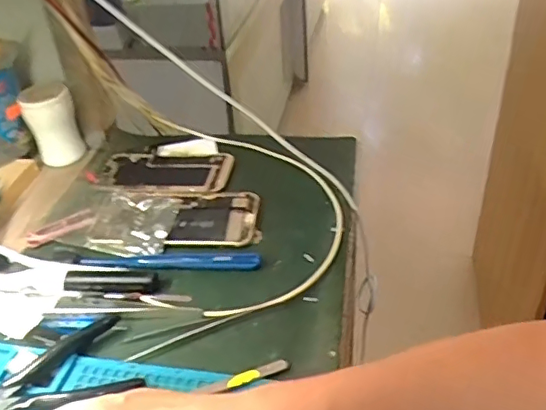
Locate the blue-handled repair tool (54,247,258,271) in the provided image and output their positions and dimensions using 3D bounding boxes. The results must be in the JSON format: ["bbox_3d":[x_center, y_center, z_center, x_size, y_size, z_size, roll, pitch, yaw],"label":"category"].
[{"bbox_3d":[-0.103,0.046,0.497,0.186,0.011,0.020,2,37,8],"label":"blue-handled repair tool"}]

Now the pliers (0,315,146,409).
[{"bbox_3d":[-0.161,0.120,0.406,0.117,0.012,0.075,-16,39,-15],"label":"pliers"}]

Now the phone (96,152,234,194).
[{"bbox_3d":[-0.119,-0.036,0.617,0.145,0.012,0.079,4,38,11],"label":"phone"}]

